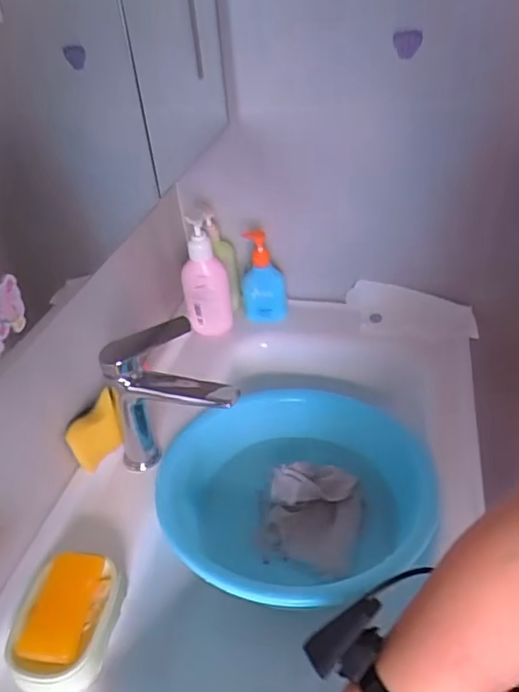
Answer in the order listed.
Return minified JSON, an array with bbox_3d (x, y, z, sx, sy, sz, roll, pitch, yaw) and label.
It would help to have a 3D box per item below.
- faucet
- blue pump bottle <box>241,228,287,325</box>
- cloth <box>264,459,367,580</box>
[{"bbox_3d":[-0.104,0.073,0.707,0.161,0.199,0.084,5,40,13],"label":"faucet"},{"bbox_3d":[0.006,-0.129,0.996,0.079,0.182,0.069,-8,39,-3],"label":"blue pump bottle"},{"bbox_3d":[0.076,0.229,0.752,0.127,0.032,0.164,2,39,10],"label":"cloth"}]

